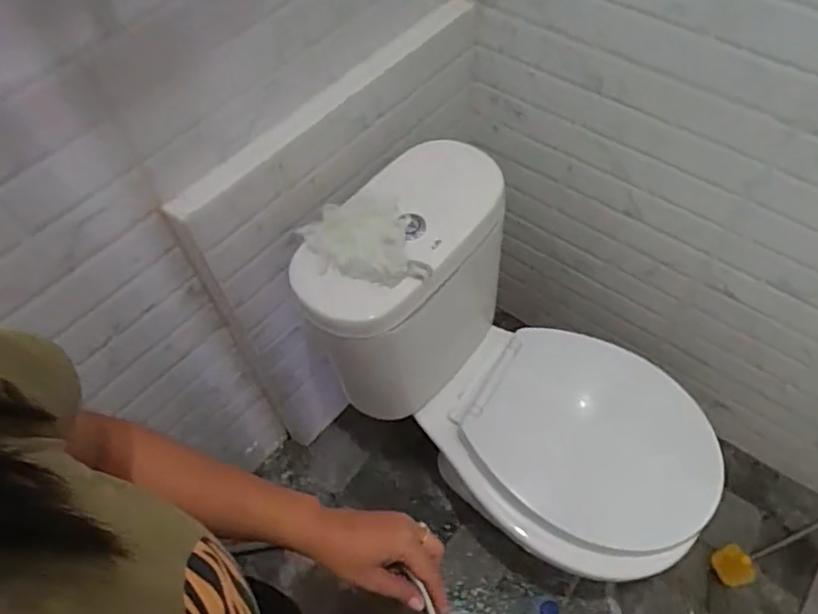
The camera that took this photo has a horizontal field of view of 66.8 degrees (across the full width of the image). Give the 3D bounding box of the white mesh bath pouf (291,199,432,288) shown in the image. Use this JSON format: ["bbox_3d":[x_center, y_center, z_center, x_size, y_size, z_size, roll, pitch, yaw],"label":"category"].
[{"bbox_3d":[-0.064,-0.089,0.846,0.140,0.047,0.159,-23,60,-11],"label":"white mesh bath pouf"}]

